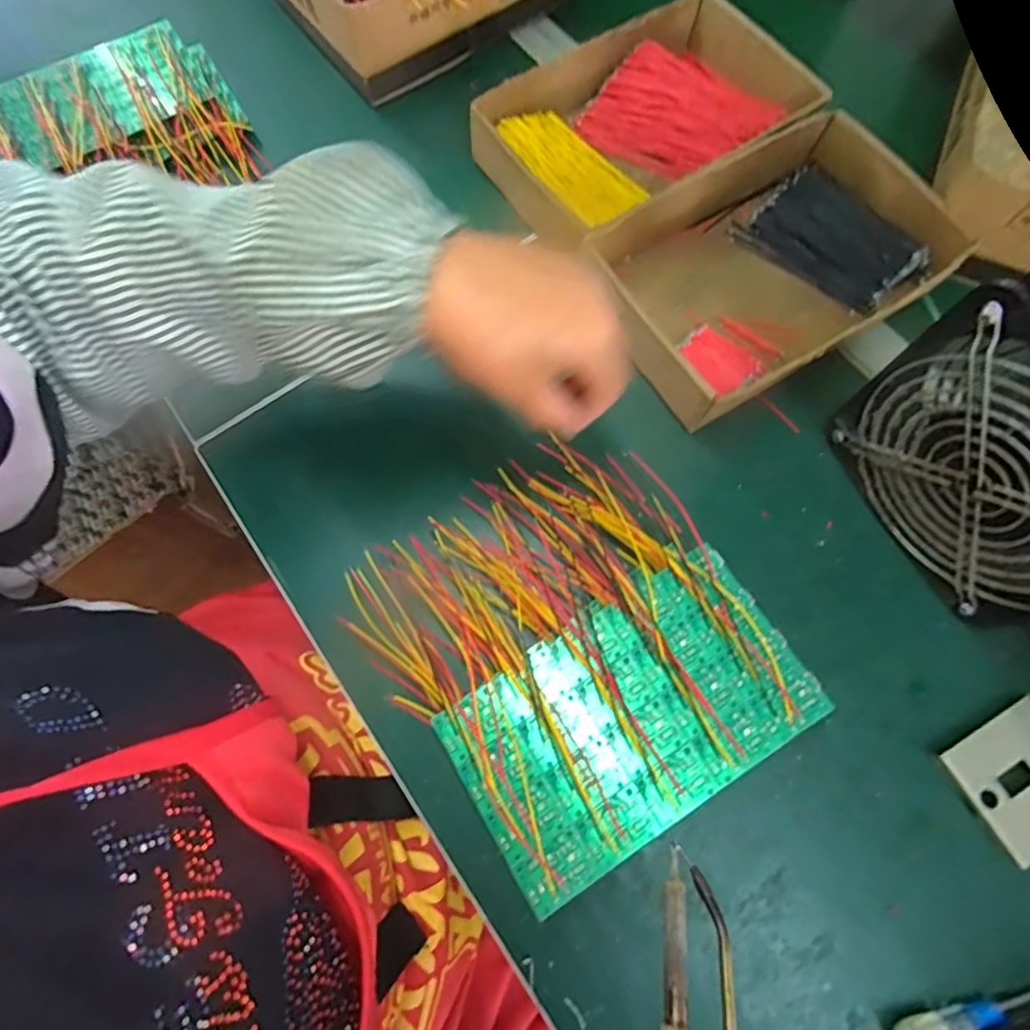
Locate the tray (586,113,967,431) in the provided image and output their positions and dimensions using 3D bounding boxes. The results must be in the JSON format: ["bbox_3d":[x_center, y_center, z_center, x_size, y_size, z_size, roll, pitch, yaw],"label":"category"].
[{"bbox_3d":[0.172,-0.170,0.390,0.234,0.046,0.150,-33,75,-8],"label":"tray"}]

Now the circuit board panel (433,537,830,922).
[{"bbox_3d":[0.058,0.100,0.288,0.172,0.005,0.102,-31,75,-8],"label":"circuit board panel"}]

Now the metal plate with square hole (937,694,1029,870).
[{"bbox_3d":[0.277,0.142,0.310,0.067,0.005,0.063,-29,77,-7],"label":"metal plate with square hole"}]

